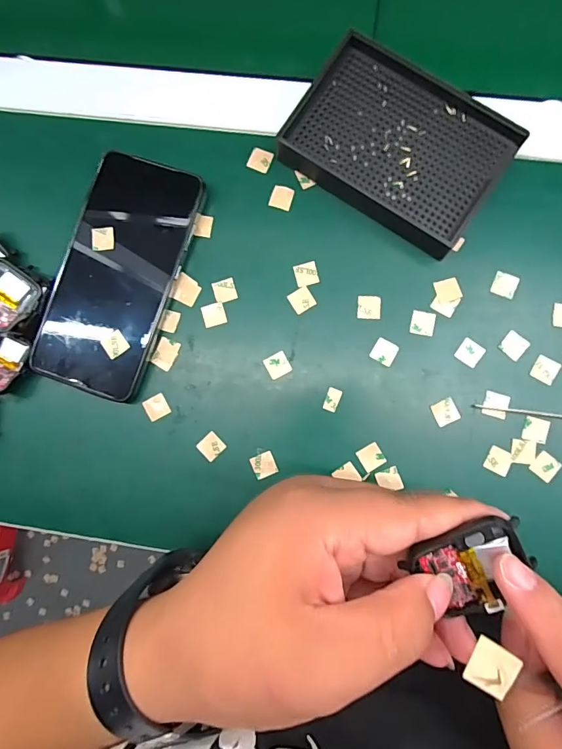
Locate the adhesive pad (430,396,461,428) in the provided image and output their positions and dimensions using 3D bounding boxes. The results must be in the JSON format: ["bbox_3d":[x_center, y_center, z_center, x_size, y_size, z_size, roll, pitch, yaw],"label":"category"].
[{"bbox_3d":[0.109,0.025,0.279,0.016,0.004,0.016,-26,85,1],"label":"adhesive pad"}]

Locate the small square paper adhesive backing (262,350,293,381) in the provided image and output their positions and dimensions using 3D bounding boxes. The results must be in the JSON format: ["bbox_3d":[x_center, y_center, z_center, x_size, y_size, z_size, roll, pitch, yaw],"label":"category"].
[{"bbox_3d":[-0.002,-0.006,0.289,0.016,0.004,0.016,-29,85,1],"label":"small square paper adhesive backing"}]

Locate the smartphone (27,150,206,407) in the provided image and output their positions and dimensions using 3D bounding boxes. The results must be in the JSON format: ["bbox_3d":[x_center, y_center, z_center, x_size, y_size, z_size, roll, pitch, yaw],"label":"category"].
[{"bbox_3d":[-0.112,-0.067,0.292,0.076,0.009,0.160,19,89,1],"label":"smartphone"}]

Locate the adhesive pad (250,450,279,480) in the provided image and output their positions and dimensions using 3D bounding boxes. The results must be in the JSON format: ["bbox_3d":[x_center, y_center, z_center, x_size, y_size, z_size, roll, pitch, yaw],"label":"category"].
[{"bbox_3d":[-0.011,0.061,0.285,0.016,0.004,0.016,-23,85,2],"label":"adhesive pad"}]

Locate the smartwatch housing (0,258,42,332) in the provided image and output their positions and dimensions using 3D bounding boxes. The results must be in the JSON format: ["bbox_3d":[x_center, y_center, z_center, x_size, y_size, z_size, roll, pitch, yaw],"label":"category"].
[{"bbox_3d":[-0.186,-0.053,0.281,0.038,0.005,0.044,36,73,-32],"label":"smartwatch housing"}]

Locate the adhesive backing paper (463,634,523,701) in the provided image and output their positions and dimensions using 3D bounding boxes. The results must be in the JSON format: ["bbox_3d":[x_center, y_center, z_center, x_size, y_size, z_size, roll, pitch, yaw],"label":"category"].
[{"bbox_3d":[0.074,0.103,0.149,0.013,0.004,0.016,29,87,6],"label":"adhesive backing paper"}]

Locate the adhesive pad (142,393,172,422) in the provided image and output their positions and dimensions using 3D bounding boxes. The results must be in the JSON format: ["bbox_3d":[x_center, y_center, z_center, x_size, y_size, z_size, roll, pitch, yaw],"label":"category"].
[{"bbox_3d":[-0.086,0.023,0.293,0.016,0.004,0.015,-29,85,1],"label":"adhesive pad"}]

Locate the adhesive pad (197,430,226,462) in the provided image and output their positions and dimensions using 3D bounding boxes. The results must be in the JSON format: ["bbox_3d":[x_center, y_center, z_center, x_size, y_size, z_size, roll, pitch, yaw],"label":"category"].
[{"bbox_3d":[-0.048,0.049,0.289,0.015,0.004,0.016,44,90,6],"label":"adhesive pad"}]

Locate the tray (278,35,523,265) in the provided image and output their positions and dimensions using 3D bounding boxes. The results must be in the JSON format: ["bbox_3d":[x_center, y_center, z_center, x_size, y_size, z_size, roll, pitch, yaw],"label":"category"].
[{"bbox_3d":[0.079,-0.154,0.286,0.138,0.023,0.097,31,88,5],"label":"tray"}]

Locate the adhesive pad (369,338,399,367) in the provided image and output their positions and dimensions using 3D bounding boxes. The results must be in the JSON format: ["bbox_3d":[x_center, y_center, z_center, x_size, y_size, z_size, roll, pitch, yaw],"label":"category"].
[{"bbox_3d":[0.070,-0.015,0.285,0.016,0.004,0.016,30,88,5],"label":"adhesive pad"}]

